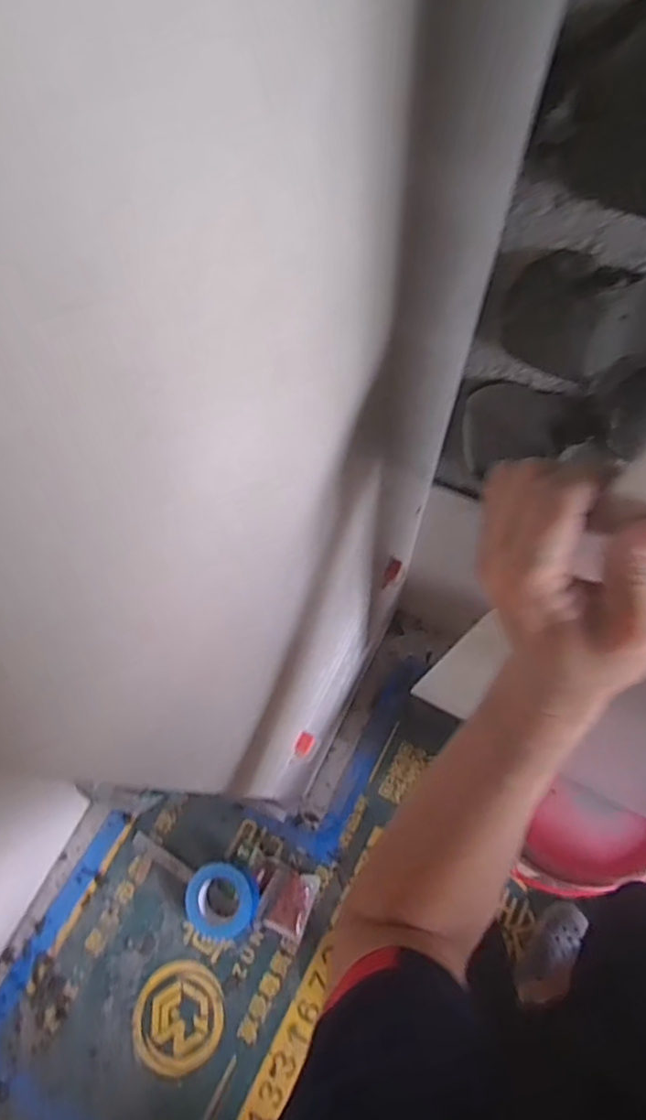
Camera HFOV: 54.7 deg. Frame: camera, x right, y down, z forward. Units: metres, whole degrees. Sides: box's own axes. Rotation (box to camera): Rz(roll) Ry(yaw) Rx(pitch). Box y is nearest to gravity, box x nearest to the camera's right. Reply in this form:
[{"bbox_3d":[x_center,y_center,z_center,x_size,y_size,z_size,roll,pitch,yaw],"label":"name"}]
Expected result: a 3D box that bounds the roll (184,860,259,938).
[{"bbox_3d":[-0.189,0.638,1.174,0.129,0.036,0.130,-1,69,2],"label":"roll"}]

